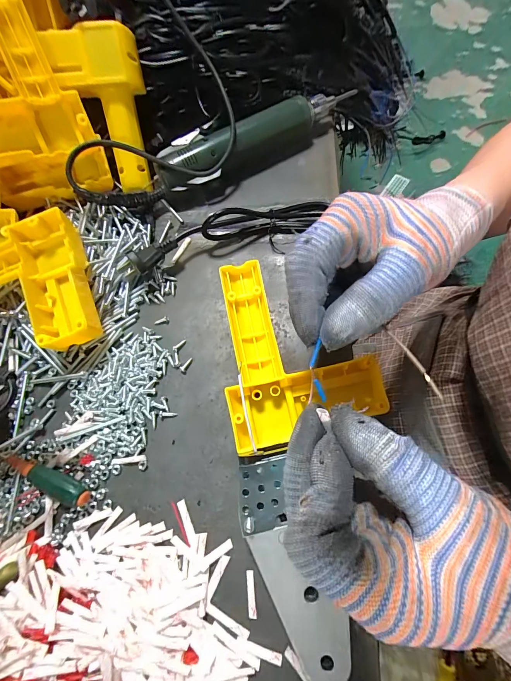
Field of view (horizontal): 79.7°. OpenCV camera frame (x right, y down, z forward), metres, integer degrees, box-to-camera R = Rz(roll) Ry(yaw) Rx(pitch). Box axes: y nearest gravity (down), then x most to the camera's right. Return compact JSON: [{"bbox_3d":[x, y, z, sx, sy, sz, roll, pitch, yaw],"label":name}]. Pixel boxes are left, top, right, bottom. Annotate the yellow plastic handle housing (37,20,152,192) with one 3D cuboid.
[{"bbox_3d":[-0.141,-0.224,0.307,0.075,0.134,0.025,-14,26,-4],"label":"yellow plastic handle housing"}]

